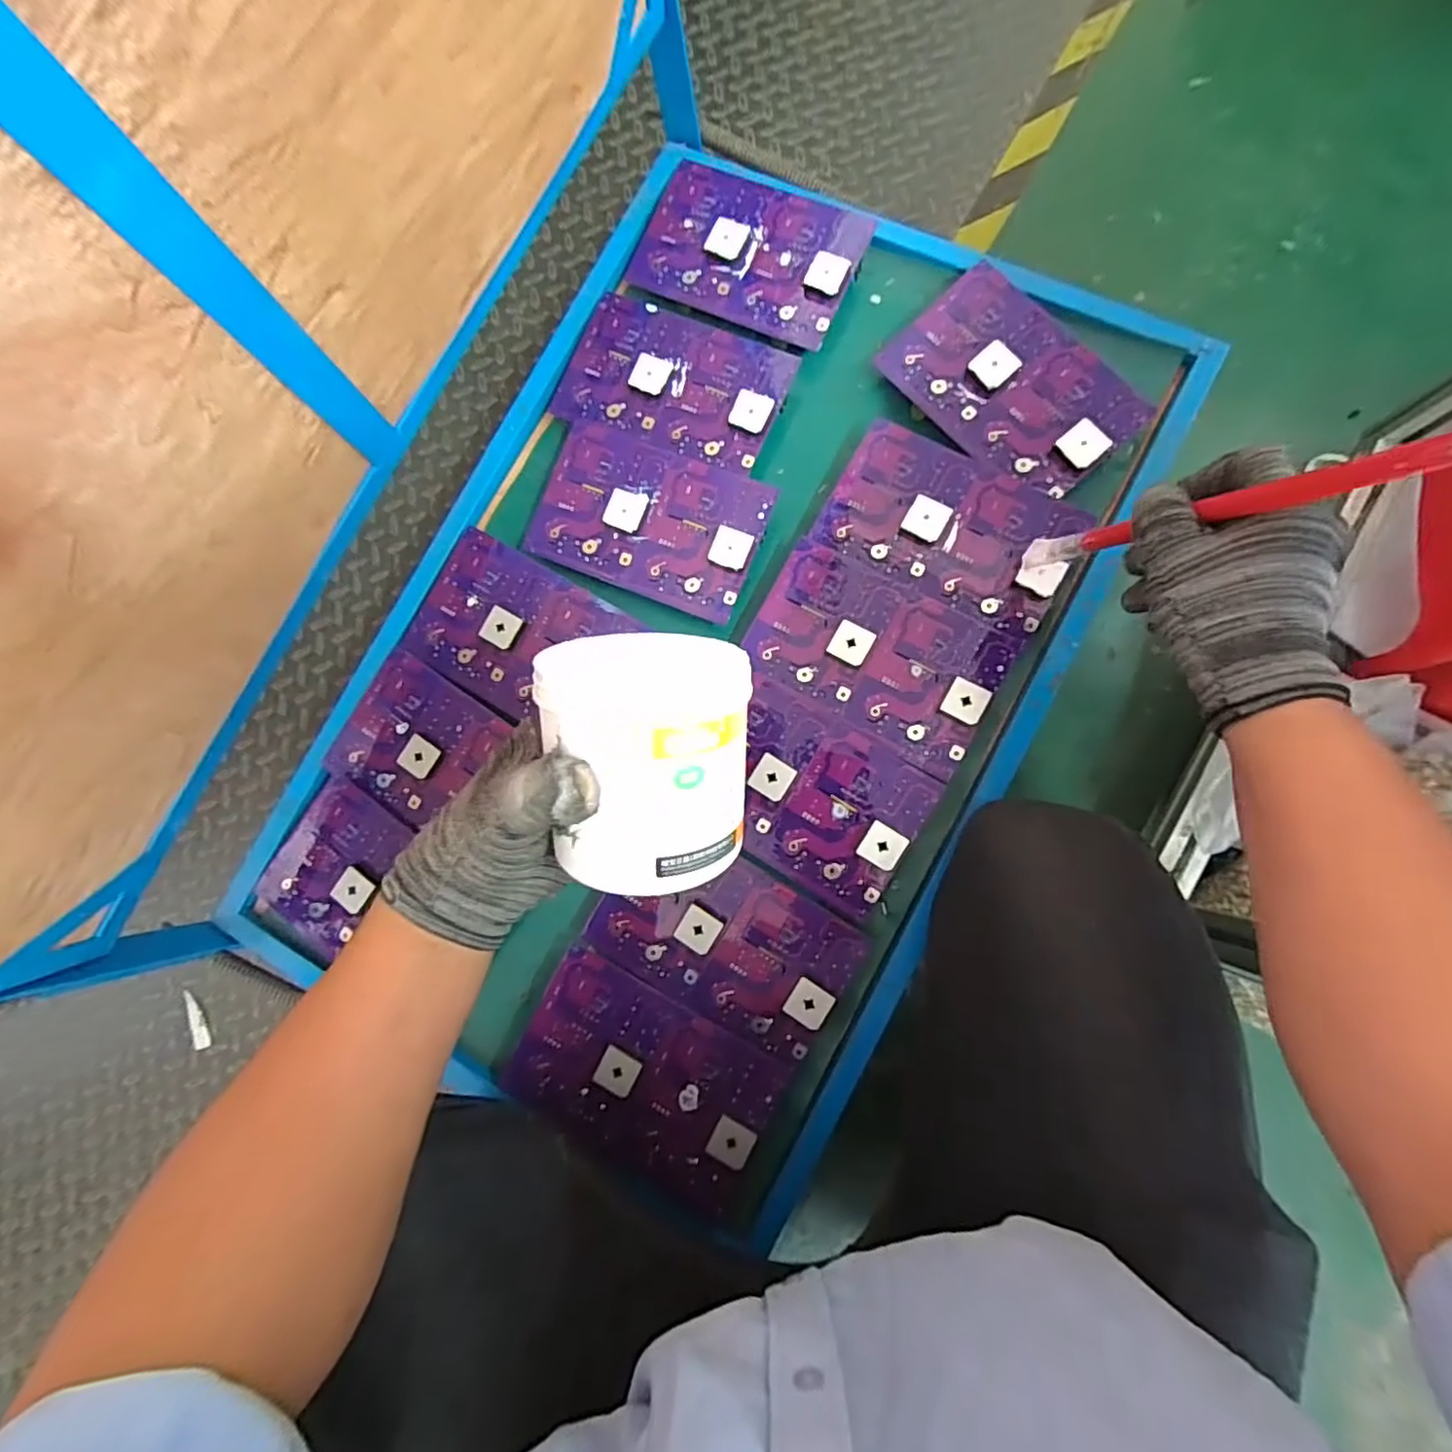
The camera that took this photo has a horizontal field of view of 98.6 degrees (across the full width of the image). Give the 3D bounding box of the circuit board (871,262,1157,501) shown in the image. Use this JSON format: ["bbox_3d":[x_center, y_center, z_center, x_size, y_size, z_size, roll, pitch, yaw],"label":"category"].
[{"bbox_3d":[0.239,-0.286,0.519,0.125,0.016,0.197,-42,80,0],"label":"circuit board"}]

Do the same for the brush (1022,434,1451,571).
[{"bbox_3d":[0.246,-0.113,0.349,0.014,0.289,0.016,-32,98,2],"label":"brush"}]

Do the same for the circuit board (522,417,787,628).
[{"bbox_3d":[-0.069,-0.182,0.541,0.200,0.013,0.126,22,86,9],"label":"circuit board"}]

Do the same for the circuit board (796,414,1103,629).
[{"bbox_3d":[0.182,-0.166,0.510,0.192,0.018,0.114,27,87,9],"label":"circuit board"}]

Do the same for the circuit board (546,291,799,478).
[{"bbox_3d":[-0.048,-0.310,0.560,0.198,0.019,0.124,22,86,9],"label":"circuit board"}]

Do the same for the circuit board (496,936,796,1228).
[{"bbox_3d":[-0.063,0.277,0.478,0.202,0.012,0.133,26,87,9],"label":"circuit board"}]

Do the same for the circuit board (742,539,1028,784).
[{"bbox_3d":[0.120,-0.058,0.502,0.193,0.012,0.126,29,87,10],"label":"circuit board"}]

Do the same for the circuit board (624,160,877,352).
[{"bbox_3d":[0.019,-0.433,0.569,0.197,0.015,0.124,26,91,11],"label":"circuit board"}]

